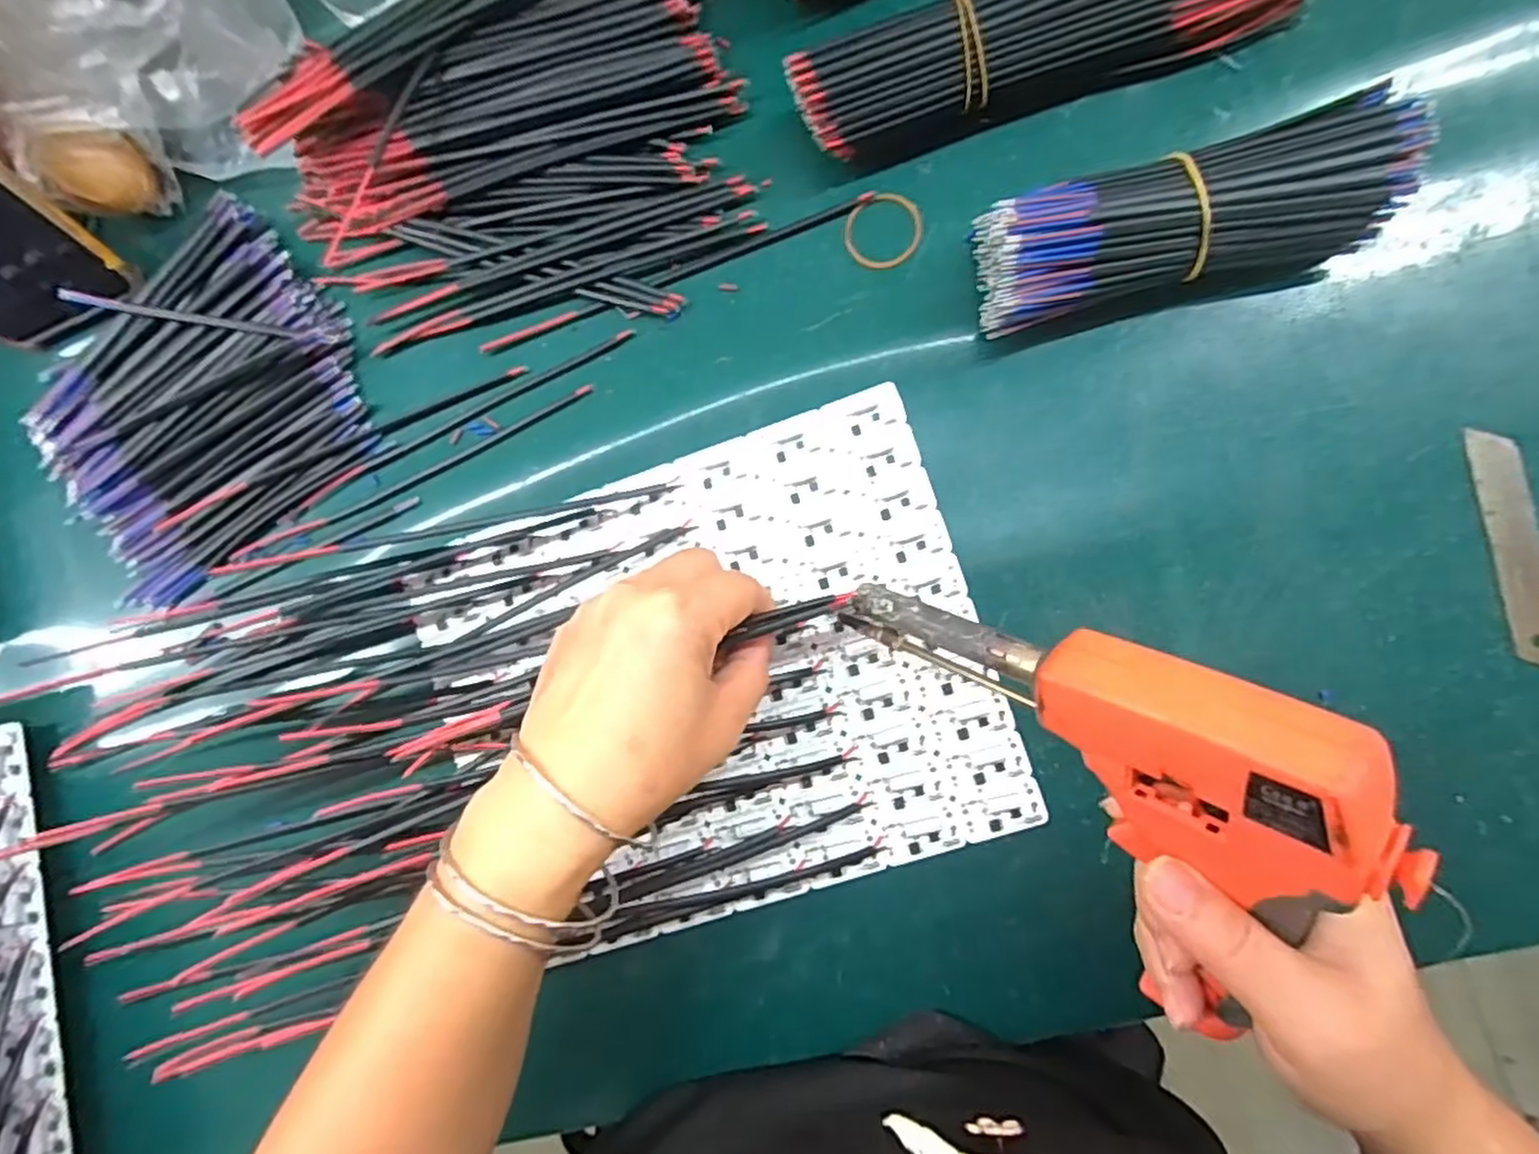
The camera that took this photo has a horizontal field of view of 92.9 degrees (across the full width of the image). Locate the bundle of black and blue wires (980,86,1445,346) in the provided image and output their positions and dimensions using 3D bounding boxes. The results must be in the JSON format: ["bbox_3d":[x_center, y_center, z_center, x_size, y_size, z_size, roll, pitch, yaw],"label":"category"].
[{"bbox_3d":[0.158,-0.137,0.282,0.149,0.042,0.050,-9,88,7],"label":"bundle of black and blue wires"}]

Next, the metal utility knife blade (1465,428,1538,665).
[{"bbox_3d":[0.294,-0.011,0.287,0.018,0.004,0.095,-11,86,19],"label":"metal utility knife blade"}]

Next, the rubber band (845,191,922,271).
[{"bbox_3d":[0.050,-0.153,0.323,0.033,0.004,0.032,-7,88,7],"label":"rubber band"}]

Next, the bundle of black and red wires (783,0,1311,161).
[{"bbox_3d":[0.109,-0.220,0.297,0.200,0.042,0.045,-14,88,7],"label":"bundle of black and red wires"}]

